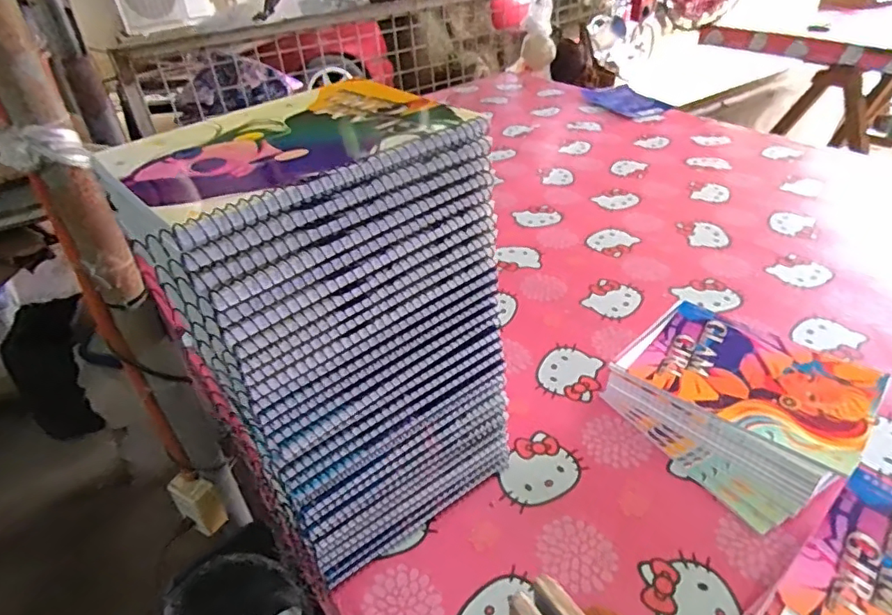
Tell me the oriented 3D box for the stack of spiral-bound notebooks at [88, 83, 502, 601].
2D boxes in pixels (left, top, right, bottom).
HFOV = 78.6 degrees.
[{"bbox_3d":[-0.077,0.027,0.434,0.213,0.355,0.150,-27,43,-28],"label":"stack of spiral-bound notebooks"}]

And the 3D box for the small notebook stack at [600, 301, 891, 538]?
[{"bbox_3d":[0.287,0.094,0.548,0.177,0.064,0.208,-30,44,-30],"label":"small notebook stack"}]

